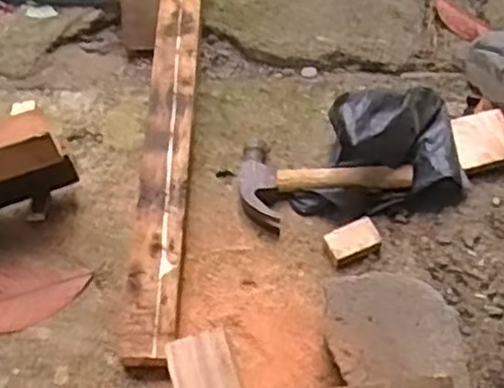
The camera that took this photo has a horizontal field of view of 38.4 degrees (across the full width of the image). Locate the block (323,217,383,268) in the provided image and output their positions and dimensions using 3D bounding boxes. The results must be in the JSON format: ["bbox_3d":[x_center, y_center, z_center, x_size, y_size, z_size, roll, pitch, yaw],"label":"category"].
[{"bbox_3d":[0.120,0.059,0.869,0.067,0.029,0.040,-21,60,-13],"label":"block"}]

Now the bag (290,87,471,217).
[{"bbox_3d":[0.156,-0.058,0.890,0.217,0.127,0.129,-8,58,-5],"label":"bag"}]

